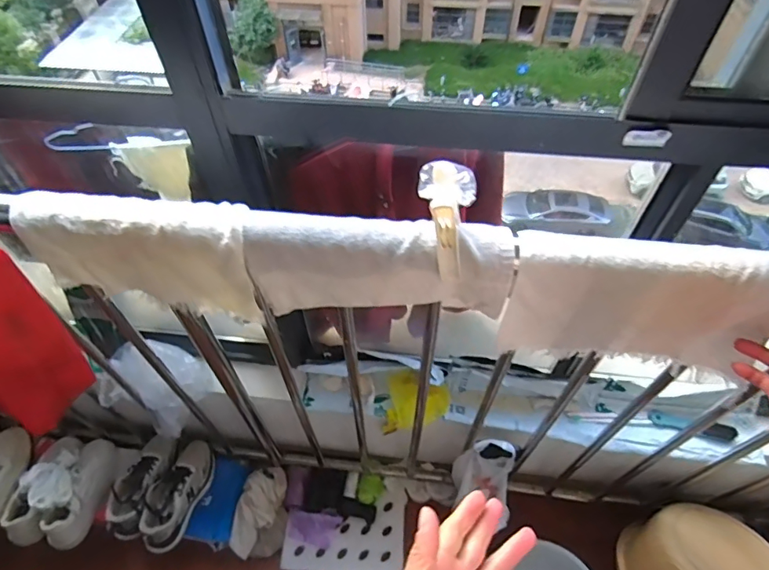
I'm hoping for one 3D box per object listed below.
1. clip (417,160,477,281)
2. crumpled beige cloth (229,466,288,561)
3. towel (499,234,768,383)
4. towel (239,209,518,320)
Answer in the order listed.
[{"bbox_3d":[0.077,-0.067,0.549,0.061,0.148,0.063,-8,17,-5],"label":"clip"},{"bbox_3d":[-0.341,0.639,1.342,0.134,0.107,0.236,13,55,11],"label":"crumpled beige cloth"},{"bbox_3d":[0.322,0.031,0.600,0.329,0.199,0.043,6,54,6],"label":"towel"},{"bbox_3d":[-0.007,-0.017,0.618,0.329,0.145,0.057,4,54,4],"label":"towel"}]

